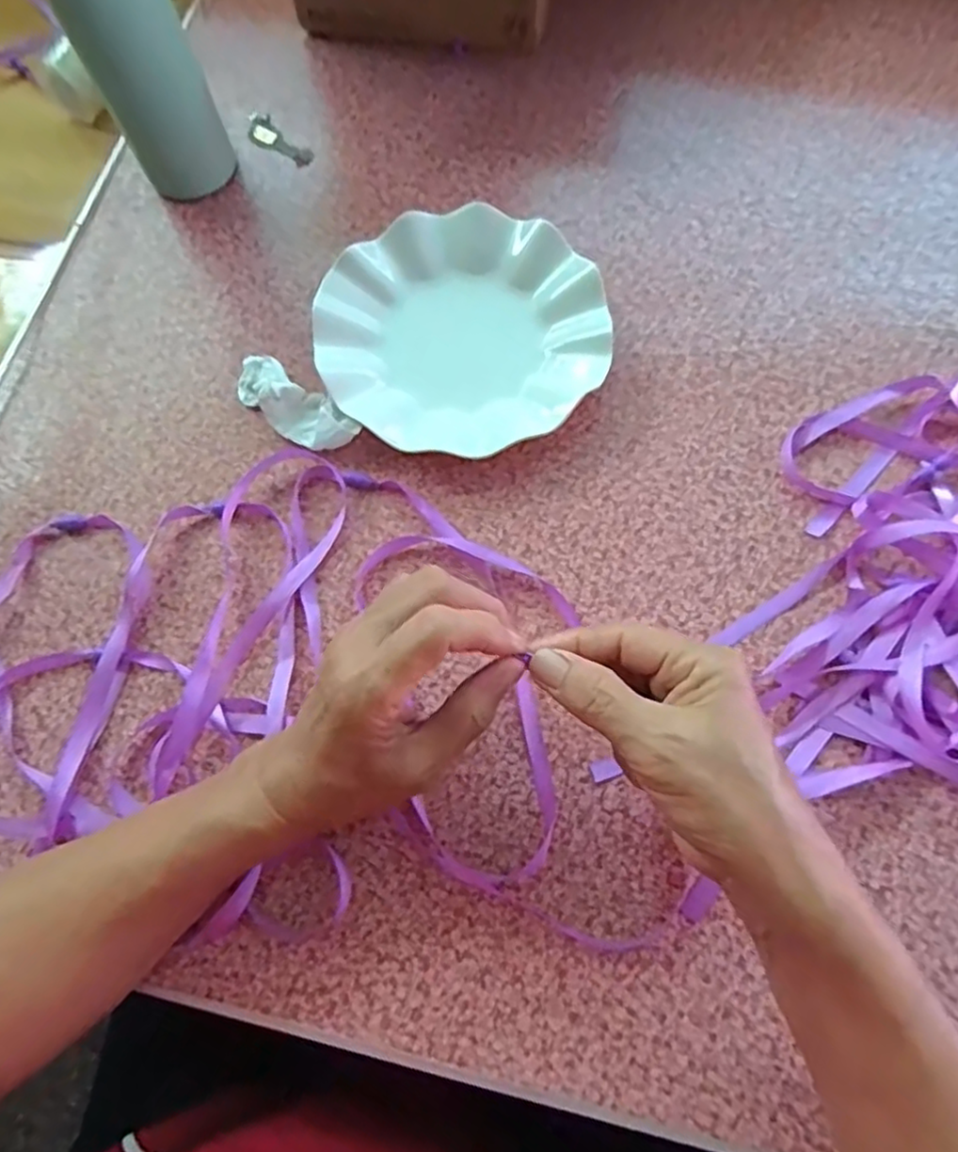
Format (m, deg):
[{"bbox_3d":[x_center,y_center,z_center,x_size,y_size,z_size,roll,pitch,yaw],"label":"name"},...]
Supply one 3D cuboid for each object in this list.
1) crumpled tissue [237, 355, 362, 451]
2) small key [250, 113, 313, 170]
[{"bbox_3d":[-0.120,-0.110,0.422,0.091,0.024,0.036,40,77,14],"label":"crumpled tissue"},{"bbox_3d":[-0.155,-0.332,0.506,0.064,0.007,0.026,42,77,14],"label":"small key"}]

